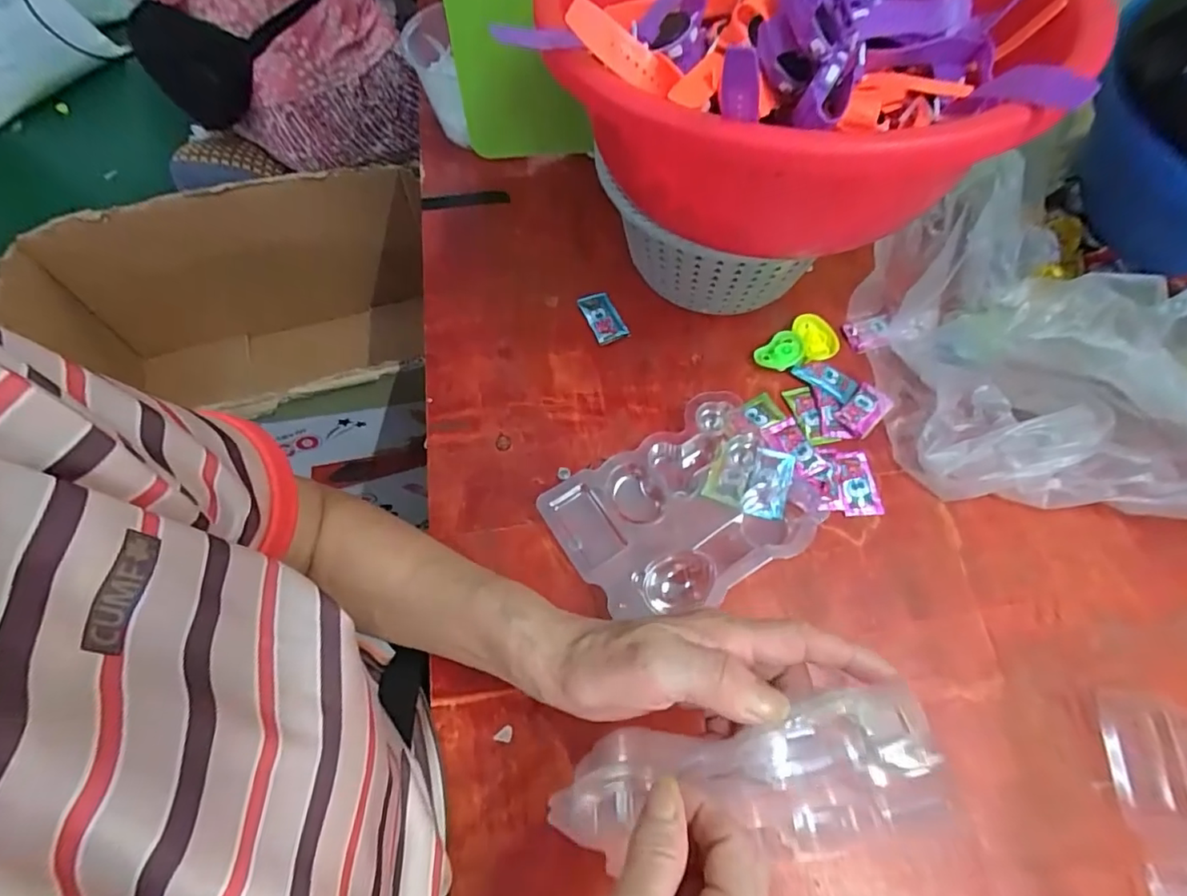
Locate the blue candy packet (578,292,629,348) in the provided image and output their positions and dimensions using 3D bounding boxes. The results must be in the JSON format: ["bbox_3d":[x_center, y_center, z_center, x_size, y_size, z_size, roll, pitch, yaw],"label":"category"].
[{"bbox_3d":[0.008,-0.118,0.505,0.031,0.007,0.054,-24,65,-12],"label":"blue candy packet"}]

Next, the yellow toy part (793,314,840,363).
[{"bbox_3d":[0.197,-0.097,0.490,0.035,0.013,0.043,-10,63,-5],"label":"yellow toy part"}]

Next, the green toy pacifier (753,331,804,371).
[{"bbox_3d":[0.162,-0.083,0.484,0.047,0.009,0.028,-37,68,-18],"label":"green toy pacifier"}]

